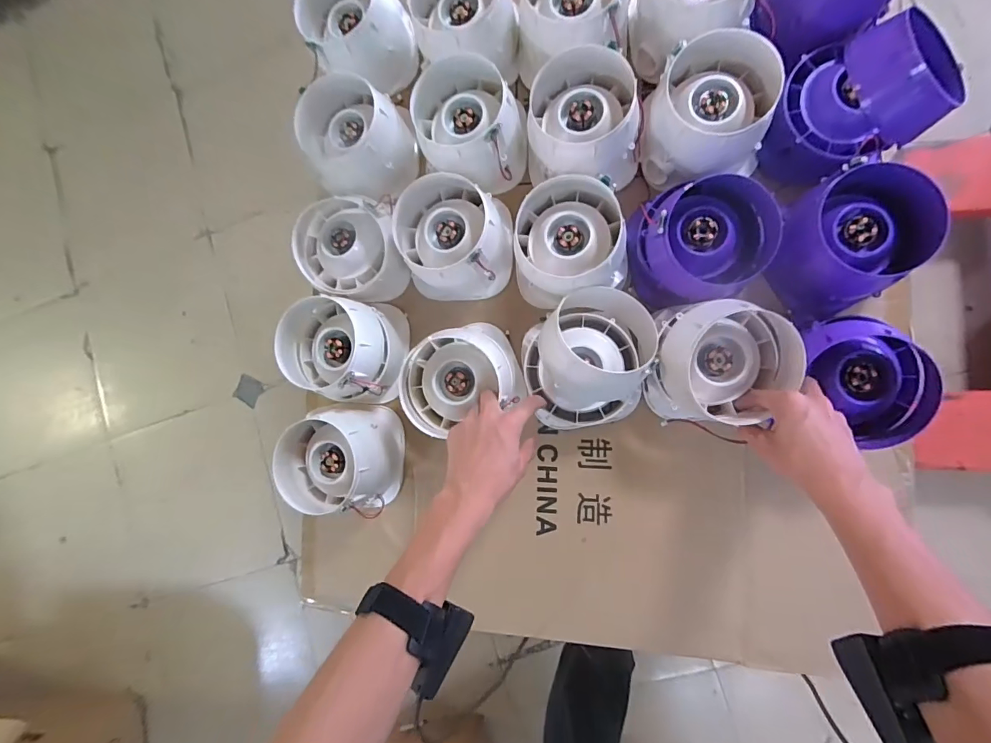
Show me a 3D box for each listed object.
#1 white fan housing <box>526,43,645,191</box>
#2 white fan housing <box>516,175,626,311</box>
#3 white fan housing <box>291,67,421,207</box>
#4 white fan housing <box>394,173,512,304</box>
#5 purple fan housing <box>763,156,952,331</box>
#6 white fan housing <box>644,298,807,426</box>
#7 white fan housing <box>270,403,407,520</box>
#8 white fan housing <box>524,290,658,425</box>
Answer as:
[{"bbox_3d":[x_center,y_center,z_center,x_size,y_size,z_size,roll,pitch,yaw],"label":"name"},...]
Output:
[{"bbox_3d":[0.110,-0.288,0.525,0.127,0.087,0.127,-1,86,10],"label":"white fan housing"},{"bbox_3d":[0.089,-0.150,0.521,0.130,0.080,0.134,-2,86,10],"label":"white fan housing"},{"bbox_3d":[-0.187,-0.302,0.590,0.148,0.089,0.125,39,93,10],"label":"white fan housing"},{"bbox_3d":[-0.052,-0.164,0.557,0.132,0.098,0.131,0,88,10],"label":"white fan housing"},{"bbox_3d":[0.367,-0.135,0.485,0.136,0.120,0.132,-31,82,6],"label":"purple fan housing"},{"bbox_3d":[0.238,-0.007,0.473,0.128,0.111,0.120,0,88,10],"label":"white fan housing"},{"bbox_3d":[-0.200,0.115,0.573,0.140,0.084,0.139,4,87,10],"label":"white fan housing"},{"bbox_3d":[0.105,-0.018,0.506,0.149,0.096,0.142,0,88,10],"label":"white fan housing"}]

